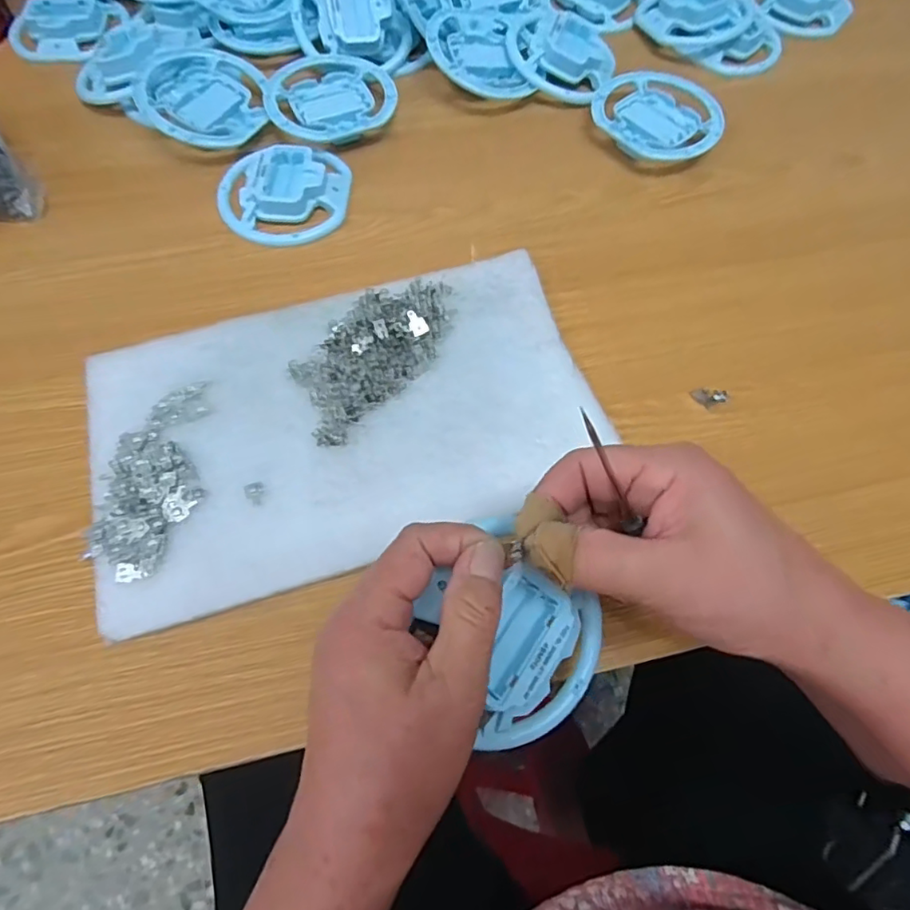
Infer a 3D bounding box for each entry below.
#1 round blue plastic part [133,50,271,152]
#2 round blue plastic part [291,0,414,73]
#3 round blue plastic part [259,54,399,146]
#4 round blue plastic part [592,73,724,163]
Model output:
[{"bbox_3d":[-0.202,-0.287,0.458,0.092,0.020,0.111,-6,67,-20],"label":"round blue plastic part"},{"bbox_3d":[-0.087,-0.380,0.484,0.097,0.028,0.086,2,102,-5],"label":"round blue plastic part"},{"bbox_3d":[-0.105,-0.296,0.473,0.100,0.019,0.092,0,65,-1],"label":"round blue plastic part"},{"bbox_3d":[0.163,-0.274,0.469,0.103,0.022,0.087,39,70,15],"label":"round blue plastic part"}]

